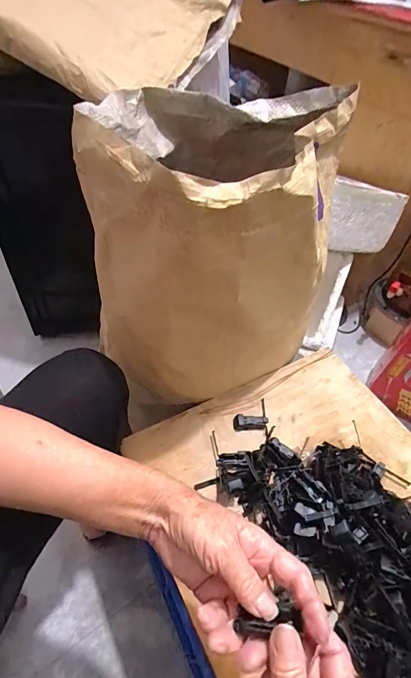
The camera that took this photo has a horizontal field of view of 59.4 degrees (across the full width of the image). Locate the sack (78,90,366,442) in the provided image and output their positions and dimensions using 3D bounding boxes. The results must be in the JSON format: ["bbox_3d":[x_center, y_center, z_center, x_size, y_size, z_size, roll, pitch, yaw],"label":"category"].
[{"bbox_3d":[0.005,-0.144,0.518,0.301,0.343,0.343,-5,47,-13],"label":"sack"}]

